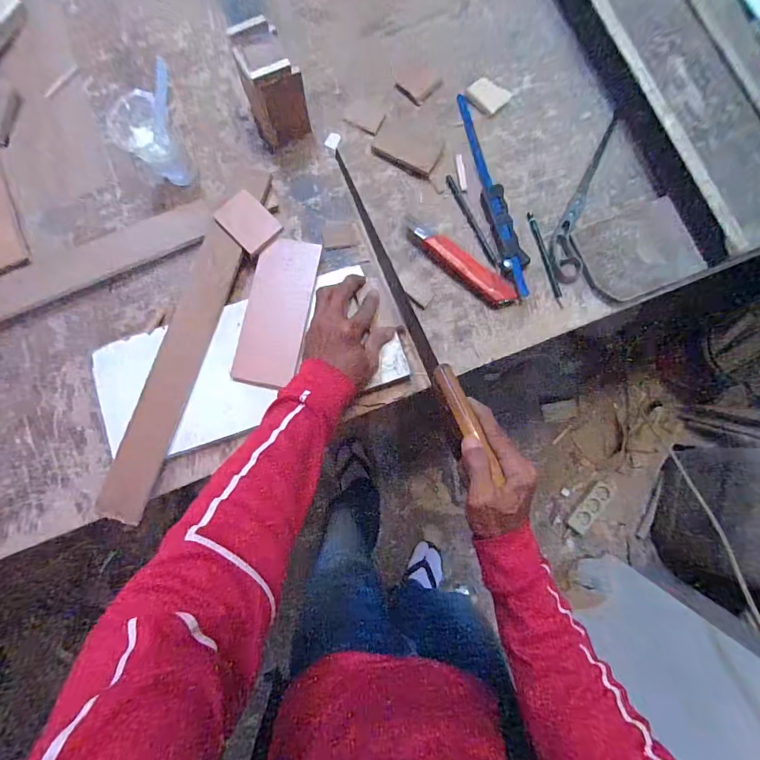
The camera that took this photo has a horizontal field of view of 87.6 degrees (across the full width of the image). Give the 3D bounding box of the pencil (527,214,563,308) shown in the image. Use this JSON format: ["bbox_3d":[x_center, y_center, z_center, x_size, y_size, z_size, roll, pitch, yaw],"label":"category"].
[{"bbox_3d":[0.215,-0.158,0.513,0.010,0.004,0.132,-14,81,-2],"label":"pencil"}]

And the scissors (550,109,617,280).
[{"bbox_3d":[0.266,-0.246,0.526,0.044,0.009,0.249,16,81,3],"label":"scissors"}]

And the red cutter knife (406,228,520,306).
[{"bbox_3d":[0.105,-0.146,0.505,0.159,0.022,0.035,39,83,6],"label":"red cutter knife"}]

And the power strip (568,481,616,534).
[{"bbox_3d":[0.606,0.362,1.135,0.048,0.030,0.164,40,84,7],"label":"power strip"}]

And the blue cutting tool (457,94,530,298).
[{"bbox_3d":[0.150,-0.250,0.525,0.033,0.011,0.291,-11,81,-1],"label":"blue cutting tool"}]

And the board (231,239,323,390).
[{"bbox_3d":[-0.125,-0.082,0.483,0.075,0.005,0.180,11,87,-4],"label":"board"}]

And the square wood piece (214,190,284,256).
[{"bbox_3d":[-0.164,-0.196,0.492,0.055,0.005,0.078,-44,79,2],"label":"square wood piece"}]

